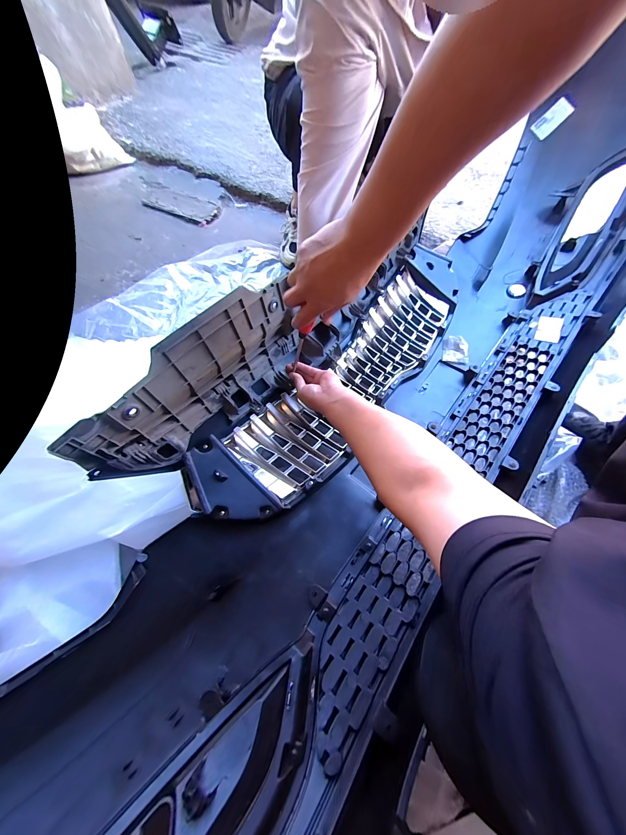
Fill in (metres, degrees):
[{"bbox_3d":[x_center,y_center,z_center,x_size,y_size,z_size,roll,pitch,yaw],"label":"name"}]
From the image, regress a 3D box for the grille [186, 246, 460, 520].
[{"bbox_3d":[0.084,-0.114,0.613,0.222,0.098,0.791,38,68,14],"label":"grille"}]

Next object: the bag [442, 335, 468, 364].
[{"bbox_3d":[0.374,-0.179,0.704,0.059,0.012,0.078,1,74,20],"label":"bag"}]

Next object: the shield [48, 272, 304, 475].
[{"bbox_3d":[-0.173,-0.055,0.467,0.411,0.215,0.073,-42,74,-17],"label":"shield"}]

